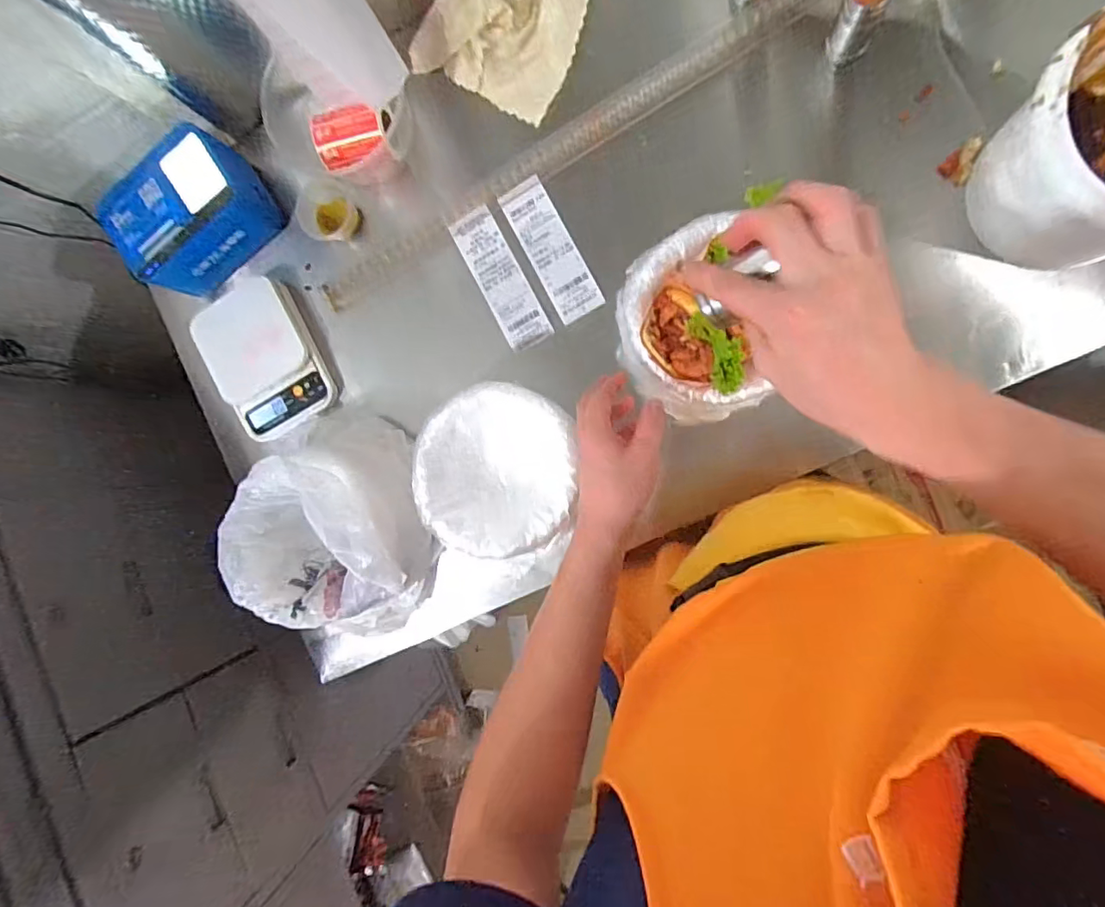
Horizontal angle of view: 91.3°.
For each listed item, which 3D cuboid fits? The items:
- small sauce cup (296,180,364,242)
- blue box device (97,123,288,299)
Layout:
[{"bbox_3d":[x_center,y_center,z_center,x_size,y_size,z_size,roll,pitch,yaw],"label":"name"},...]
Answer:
[{"bbox_3d":[-0.280,-0.299,0.681,0.066,0.043,0.065,0,91,10],"label":"small sauce cup"},{"bbox_3d":[-0.442,-0.286,0.663,0.170,0.088,0.134,-35,102,7],"label":"blue box device"}]

